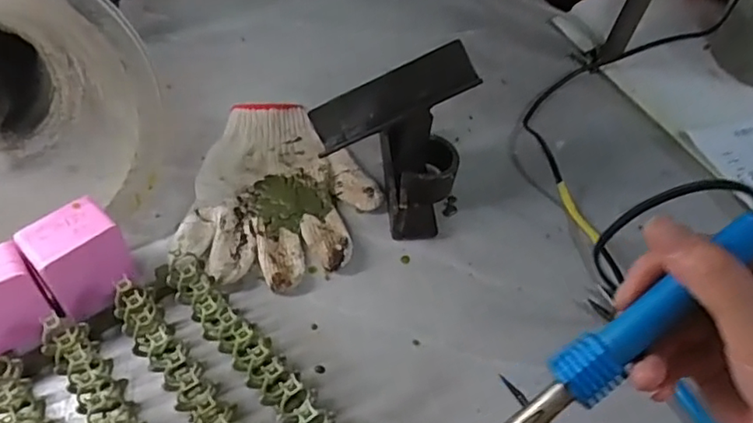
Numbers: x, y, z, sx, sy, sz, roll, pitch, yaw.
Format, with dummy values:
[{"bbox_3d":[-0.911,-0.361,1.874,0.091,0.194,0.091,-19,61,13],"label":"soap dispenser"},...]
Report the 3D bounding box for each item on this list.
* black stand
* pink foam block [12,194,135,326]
[{"bbox_3d":[0.013,-0.051,0.478,0.125,0.119,0.096,-1,49,-6],"label":"black stand"},{"bbox_3d":[-0.204,0.036,0.411,0.054,0.072,0.041,-34,60,-30],"label":"pink foam block"}]

